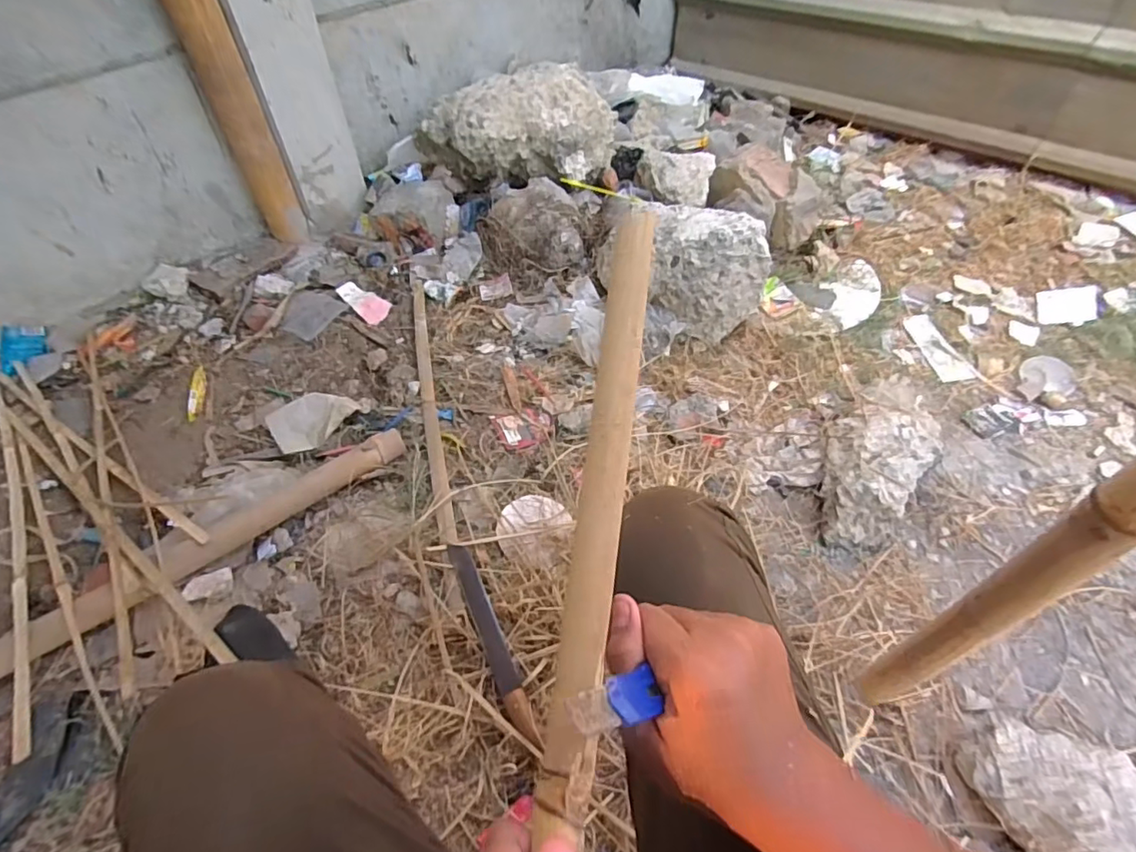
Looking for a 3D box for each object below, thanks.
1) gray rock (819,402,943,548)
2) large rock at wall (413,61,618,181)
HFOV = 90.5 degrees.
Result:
[{"bbox_3d":[0.527,0.067,0.953,0.162,0.104,0.286,20,53,15],"label":"gray rock"},{"bbox_3d":[-0.131,-0.733,1.382,0.485,0.177,0.217,1,50,3],"label":"large rock at wall"}]

